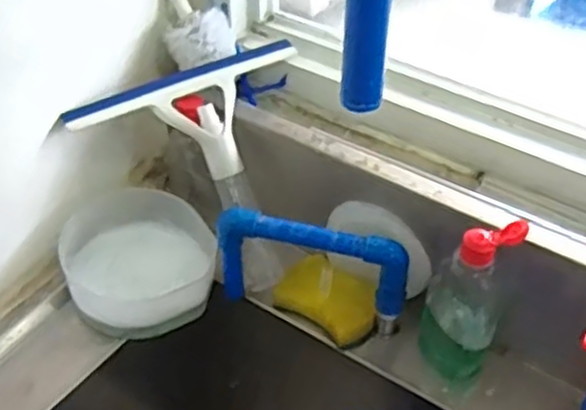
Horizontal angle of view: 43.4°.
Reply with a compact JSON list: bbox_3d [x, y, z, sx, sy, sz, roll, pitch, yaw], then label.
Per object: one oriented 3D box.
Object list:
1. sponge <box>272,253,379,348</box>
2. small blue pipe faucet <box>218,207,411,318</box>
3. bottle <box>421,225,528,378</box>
[{"bbox_3d":[0.041,0.092,0.753,0.100,0.028,0.077,32,51,29],"label":"sponge"},{"bbox_3d":[0.017,0.065,0.716,0.183,0.119,0.027,13,44,12],"label":"small blue pipe faucet"},{"bbox_3d":[0.156,0.089,0.664,0.067,0.167,0.043,10,43,9],"label":"bottle"}]

